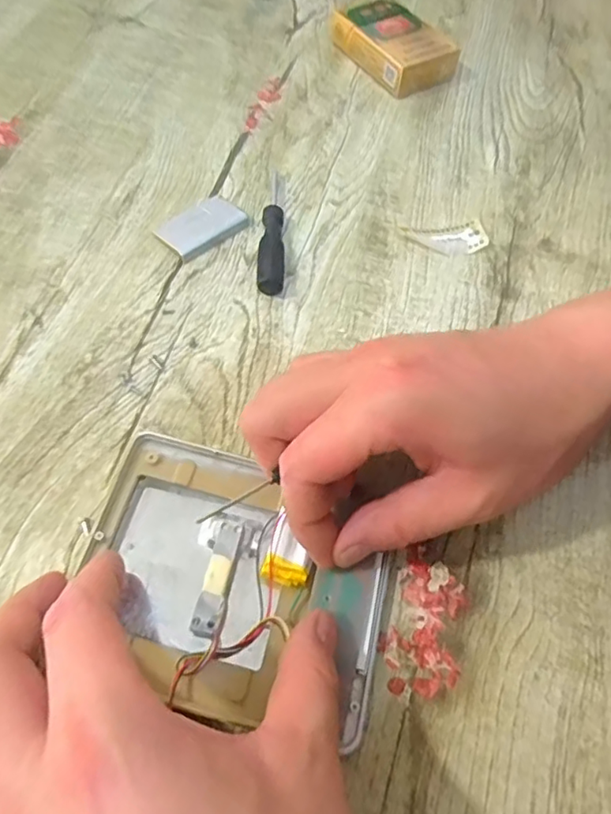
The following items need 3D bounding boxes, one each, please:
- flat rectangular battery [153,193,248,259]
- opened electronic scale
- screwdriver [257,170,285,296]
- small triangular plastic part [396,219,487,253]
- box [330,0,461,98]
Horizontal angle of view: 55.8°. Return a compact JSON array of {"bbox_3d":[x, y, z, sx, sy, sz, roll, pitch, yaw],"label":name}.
[{"bbox_3d":[-0.063,-0.110,0.351,0.050,0.005,0.033,-35,68,-21],"label":"flat rectangular battery"},{"bbox_3d":[-0.030,0.071,0.243,0.121,0.012,0.102,13,60,4],"label":"opened electronic scale"},{"bbox_3d":[-0.020,-0.110,0.349,0.015,0.013,0.101,1,60,-3],"label":"screwdriver"},{"bbox_3d":[0.086,-0.104,0.355,0.051,0.005,0.024,-6,60,-6],"label":"small triangular plastic part"},{"bbox_3d":[0.066,-0.277,0.441,0.052,0.027,0.088,-29,66,-18],"label":"box"}]

